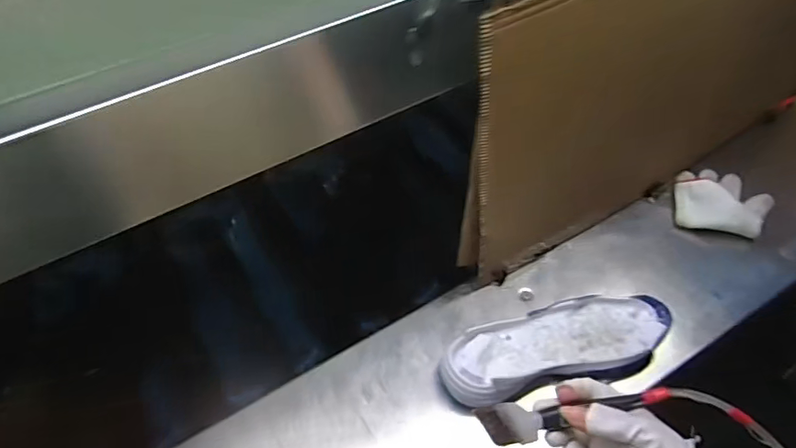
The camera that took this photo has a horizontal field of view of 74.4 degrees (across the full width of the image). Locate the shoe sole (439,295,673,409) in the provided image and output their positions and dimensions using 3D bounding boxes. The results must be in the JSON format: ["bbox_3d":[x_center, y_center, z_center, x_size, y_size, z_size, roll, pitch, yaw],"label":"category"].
[{"bbox_3d":[0.189,0.149,0.628,0.282,0.054,0.101,-17,52,-10],"label":"shoe sole"}]

